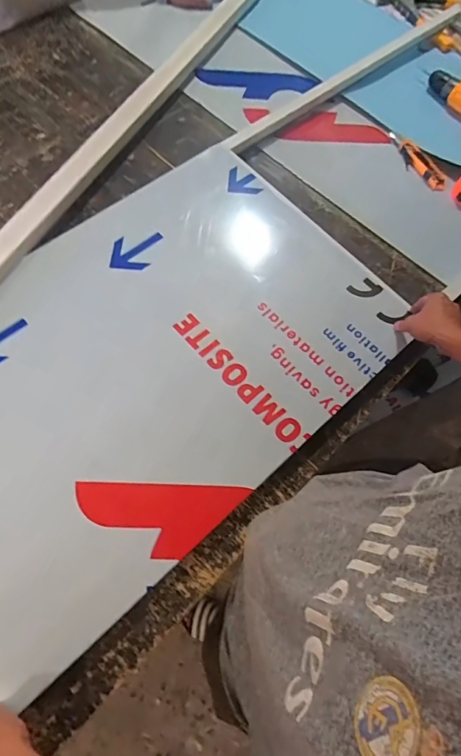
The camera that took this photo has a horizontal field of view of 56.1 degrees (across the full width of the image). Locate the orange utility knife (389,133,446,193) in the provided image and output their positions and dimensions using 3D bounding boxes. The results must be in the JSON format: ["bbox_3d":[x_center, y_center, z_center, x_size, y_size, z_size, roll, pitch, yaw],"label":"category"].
[{"bbox_3d":[0.404,-0.480,0.944,0.042,0.029,0.179,-25,71,-17],"label":"orange utility knife"}]

